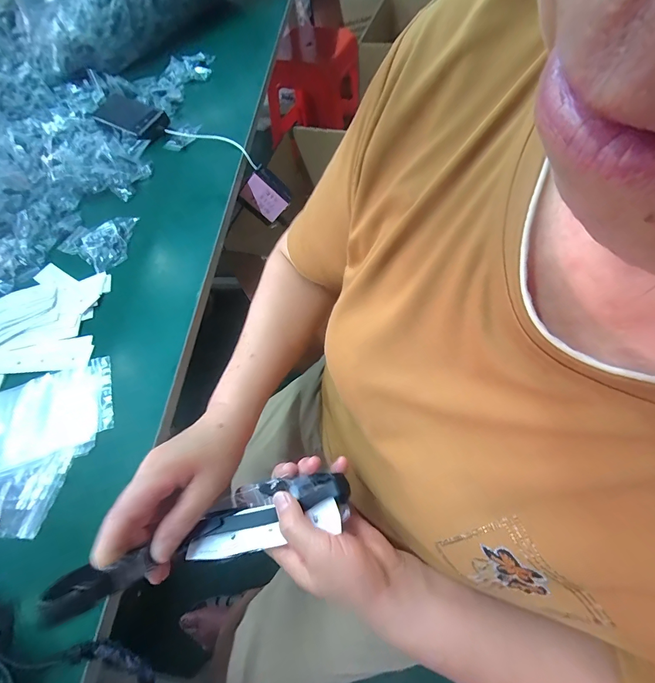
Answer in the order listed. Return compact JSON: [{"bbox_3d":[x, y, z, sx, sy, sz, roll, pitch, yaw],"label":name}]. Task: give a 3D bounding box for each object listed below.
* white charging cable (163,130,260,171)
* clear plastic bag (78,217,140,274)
[{"bbox_3d":[-0.207,-0.361,0.601,0.211,0.014,0.035,29,68,17],"label":"white charging cable"},{"bbox_3d":[-0.327,-0.154,0.504,0.076,0.023,0.092,37,73,21],"label":"clear plastic bag"}]

